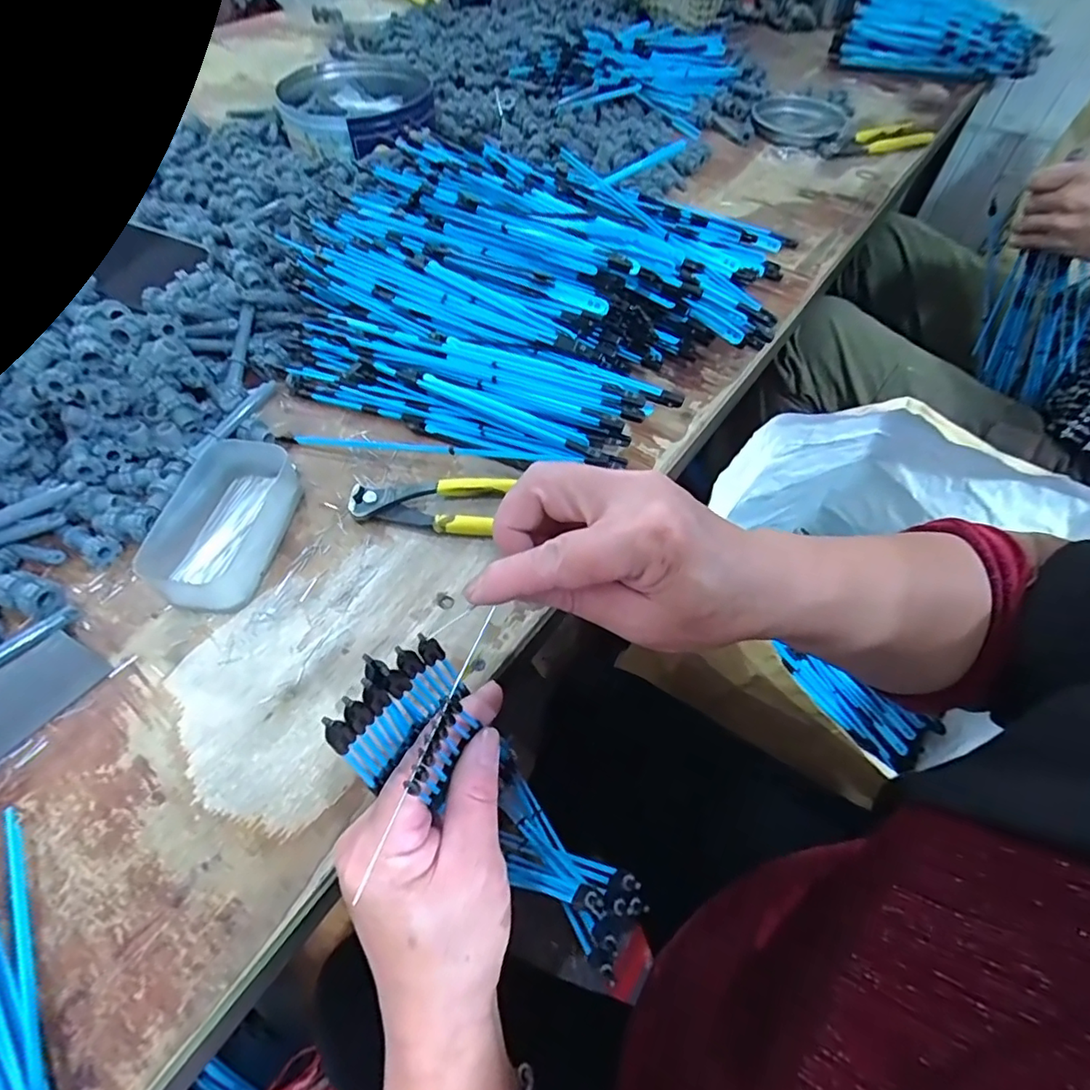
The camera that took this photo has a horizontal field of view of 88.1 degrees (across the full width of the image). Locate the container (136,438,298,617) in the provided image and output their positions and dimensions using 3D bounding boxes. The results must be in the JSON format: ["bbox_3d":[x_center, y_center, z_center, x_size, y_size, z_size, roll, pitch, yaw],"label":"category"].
[{"bbox_3d":[-0.220,-0.013,0.386,0.078,0.038,0.122,5,55,1],"label":"container"}]

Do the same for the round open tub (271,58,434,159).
[{"bbox_3d":[-0.241,-0.565,0.728,0.184,0.037,0.229,-9,56,-9],"label":"round open tub"}]

